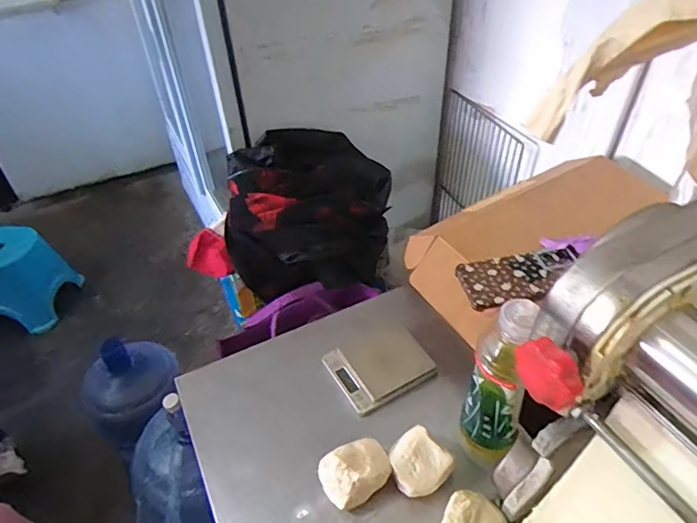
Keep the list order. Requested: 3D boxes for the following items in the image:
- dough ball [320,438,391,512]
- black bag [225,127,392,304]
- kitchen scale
[{"bbox_3d":[0.008,0.239,0.559,0.077,0.069,0.052,-24,47,-21],"label":"dough ball"},{"bbox_3d":[-0.080,-0.099,1.030,0.337,0.214,0.259,-3,43,0],"label":"black bag"},{"bbox_3d":[0.041,0.138,0.672,0.121,0.019,0.099,-22,47,-20],"label":"kitchen scale"}]

